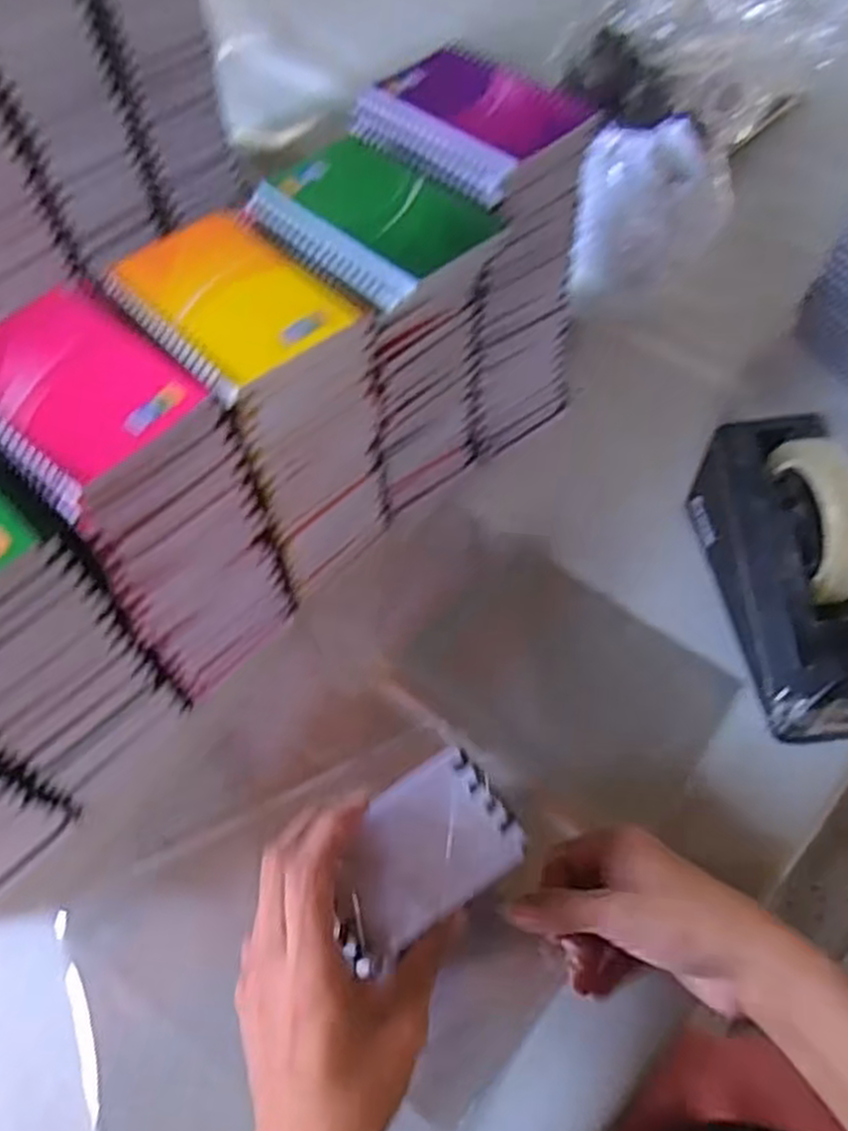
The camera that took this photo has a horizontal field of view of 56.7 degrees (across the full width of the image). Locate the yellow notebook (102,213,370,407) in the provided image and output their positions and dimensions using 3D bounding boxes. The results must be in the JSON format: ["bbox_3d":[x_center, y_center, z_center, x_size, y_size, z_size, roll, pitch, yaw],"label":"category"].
[{"bbox_3d":[-0.108,-0.149,0.429,0.091,0.012,0.126,-39,66,-20],"label":"yellow notebook"}]

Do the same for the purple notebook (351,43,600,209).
[{"bbox_3d":[0.026,-0.282,0.492,0.130,0.022,0.103,37,66,21],"label":"purple notebook"}]

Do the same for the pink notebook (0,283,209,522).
[{"bbox_3d":[-0.184,-0.095,0.401,0.132,0.014,0.098,38,67,21],"label":"pink notebook"}]

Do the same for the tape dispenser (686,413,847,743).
[{"bbox_3d":[0.247,-0.002,0.511,0.077,0.117,0.205,-7,59,-3],"label":"tape dispenser"}]

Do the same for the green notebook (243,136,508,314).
[{"bbox_3d":[-0.029,-0.205,0.461,0.123,0.017,0.097,38,67,21],"label":"green notebook"}]

